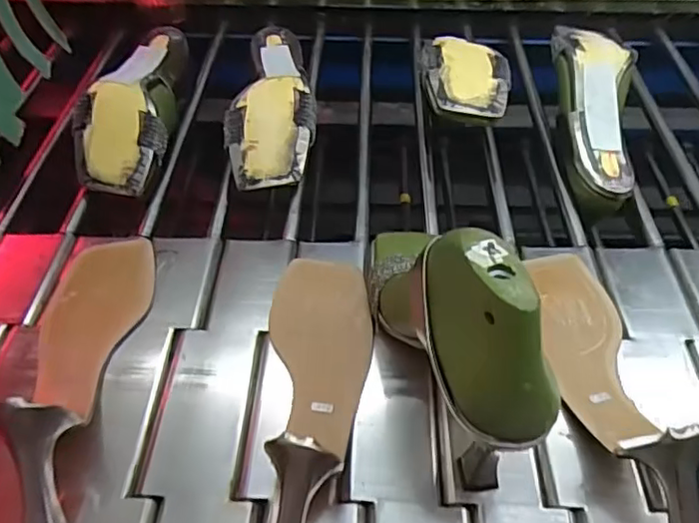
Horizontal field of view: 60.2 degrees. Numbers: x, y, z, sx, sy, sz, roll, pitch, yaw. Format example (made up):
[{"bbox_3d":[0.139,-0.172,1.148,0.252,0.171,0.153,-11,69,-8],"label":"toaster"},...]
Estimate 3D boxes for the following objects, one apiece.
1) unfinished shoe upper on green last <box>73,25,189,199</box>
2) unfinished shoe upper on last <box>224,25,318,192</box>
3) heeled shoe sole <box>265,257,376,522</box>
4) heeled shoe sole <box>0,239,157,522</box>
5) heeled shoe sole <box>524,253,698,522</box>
[{"bbox_3d":[-0.209,-0.157,0.598,0.079,0.064,0.217,2,48,1],"label":"unfinished shoe upper on green last"},{"bbox_3d":[-0.077,-0.161,0.606,0.084,0.066,0.219,-3,48,-3],"label":"unfinished shoe upper on last"},{"bbox_3d":[-0.024,0.071,0.396,0.075,0.076,0.243,3,46,2],"label":"heeled shoe sole"},{"bbox_3d":[-0.188,0.064,0.414,0.076,0.082,0.241,-3,37,-3],"label":"heeled shoe sole"},{"bbox_3d":[0.174,0.068,0.397,0.063,0.070,0.245,1,48,0],"label":"heeled shoe sole"}]

